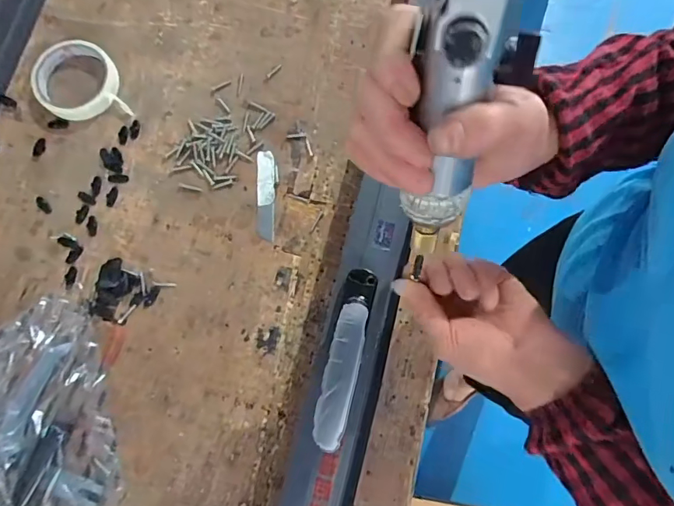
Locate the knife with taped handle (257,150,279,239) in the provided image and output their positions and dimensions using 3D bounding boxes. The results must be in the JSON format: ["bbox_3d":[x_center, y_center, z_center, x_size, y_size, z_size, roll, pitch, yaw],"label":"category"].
[{"bbox_3d":[-0.079,-0.066,0.509,0.023,0.005,0.101,0,79,-1],"label":"knife with taped handle"}]

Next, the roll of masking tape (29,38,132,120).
[{"bbox_3d":[-0.298,-0.196,0.518,0.089,0.021,0.094,0,79,-1],"label":"roll of masking tape"}]

